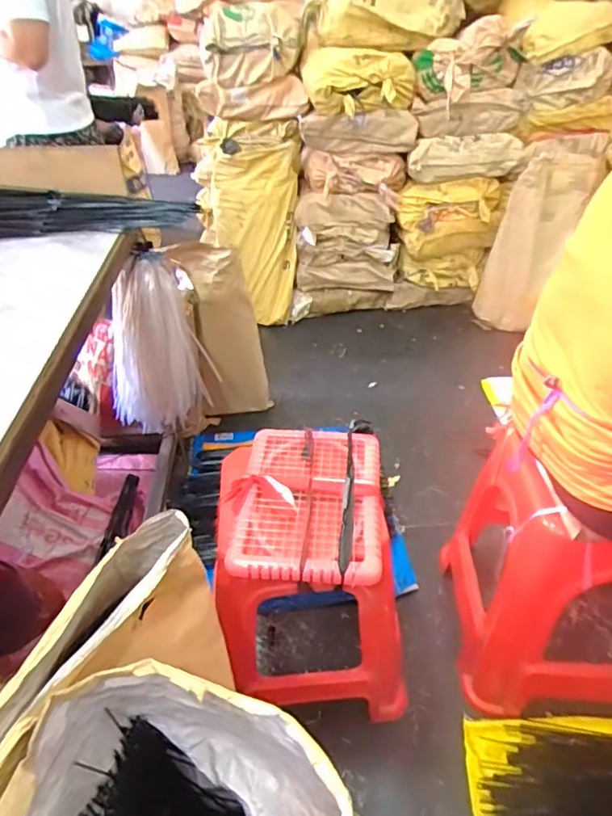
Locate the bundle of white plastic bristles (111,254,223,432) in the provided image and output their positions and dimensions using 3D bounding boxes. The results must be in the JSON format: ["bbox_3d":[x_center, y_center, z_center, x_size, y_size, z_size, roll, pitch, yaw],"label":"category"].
[{"bbox_3d":[-0.397,-0.158,1.411,0.278,0.450,0.149,-12,39,-13],"label":"bundle of white plastic bristles"}]

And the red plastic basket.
[{"bbox_3d":[0.011,0.152,0.915,0.235,0.037,0.315,3,38,5],"label":"red plastic basket"}]

